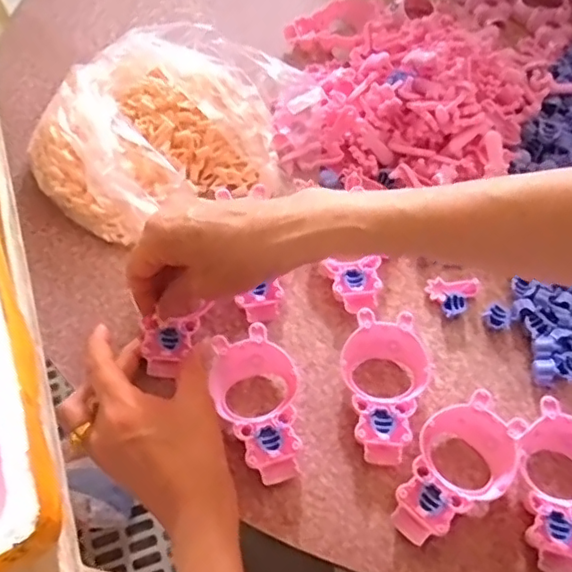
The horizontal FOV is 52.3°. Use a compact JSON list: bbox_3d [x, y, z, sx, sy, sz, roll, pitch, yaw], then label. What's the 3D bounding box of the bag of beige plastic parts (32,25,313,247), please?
[{"bbox_3d":[-0.096,-0.135,0.497,0.230,0.085,0.153,-22,64,-10],"label":"bag of beige plastic parts"}]

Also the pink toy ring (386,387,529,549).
[{"bbox_3d":[0.110,0.119,0.380,0.059,0.020,0.103,41,70,20],"label":"pink toy ring"}]

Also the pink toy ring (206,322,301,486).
[{"bbox_3d":[-0.018,0.081,0.397,0.057,0.025,0.103,-13,63,-6],"label":"pink toy ring"}]

